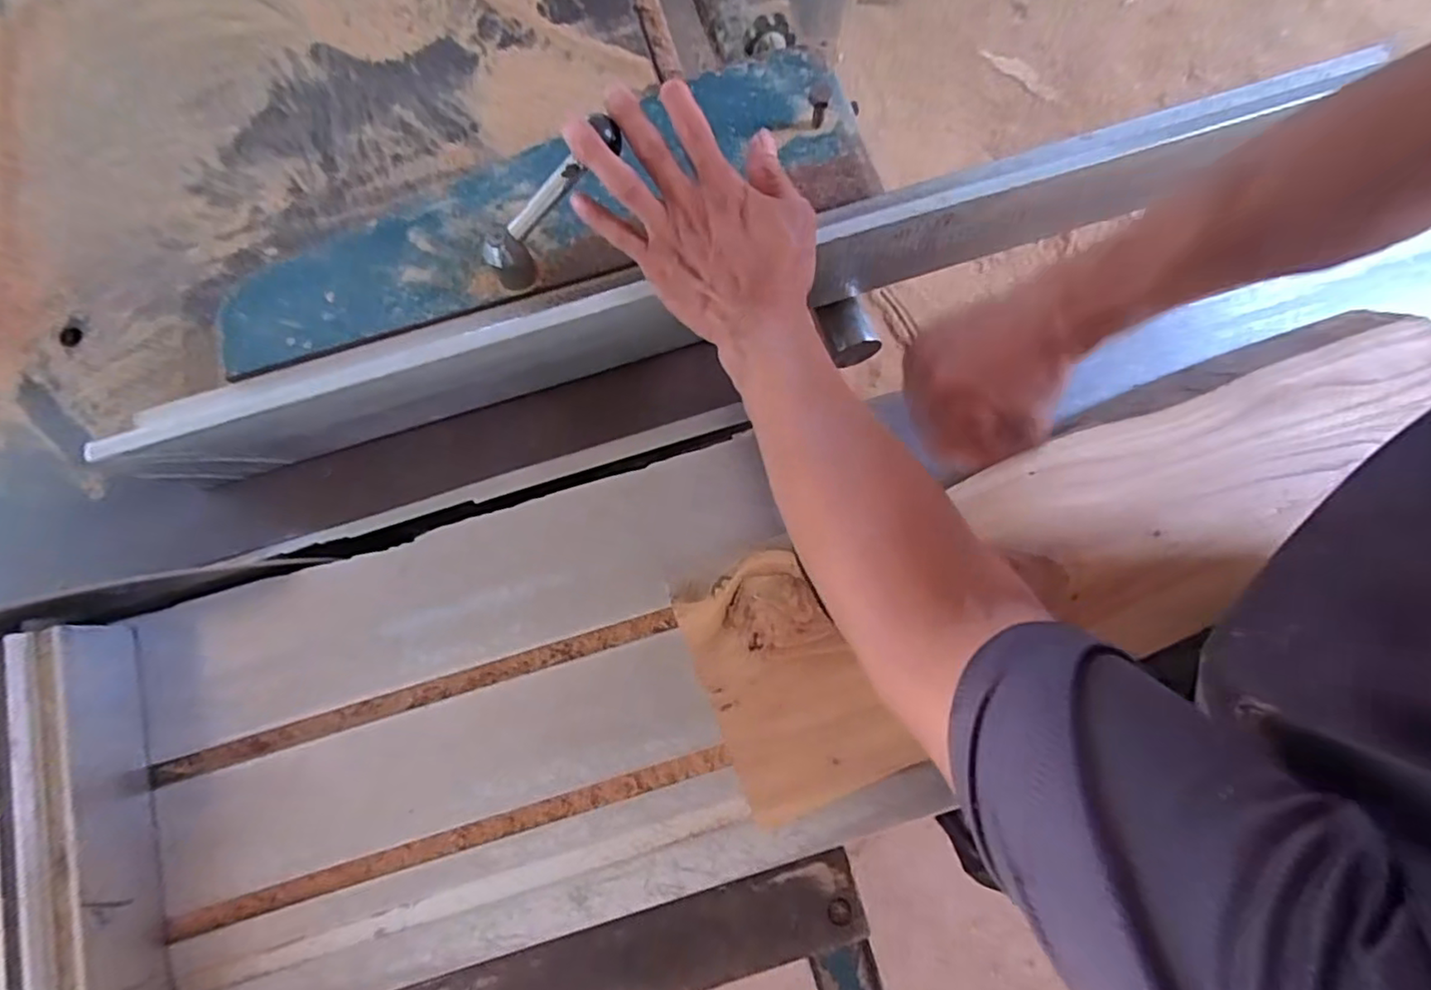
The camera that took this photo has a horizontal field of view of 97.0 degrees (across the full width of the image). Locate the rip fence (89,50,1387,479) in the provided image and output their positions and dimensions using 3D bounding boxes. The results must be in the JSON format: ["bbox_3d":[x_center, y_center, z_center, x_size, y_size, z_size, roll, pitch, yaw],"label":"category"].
[{"bbox_3d":[0.018,-0.167,0.484,0.890,0.109,0.053,-16,78,-3],"label":"rip fence"}]

